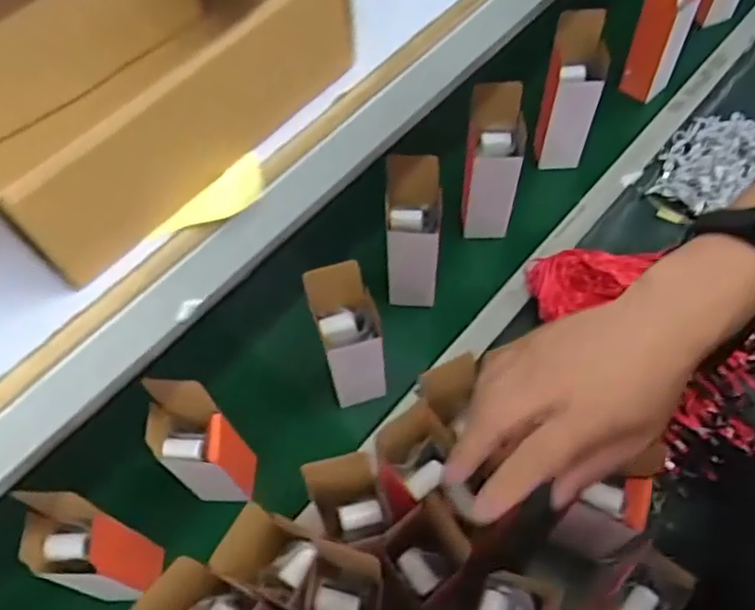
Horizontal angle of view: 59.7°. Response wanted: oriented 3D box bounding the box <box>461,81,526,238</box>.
[{"bbox_3d":[0.156,-0.186,0.890,0.074,0.240,0.052,2,59,4],"label":"box"}]

